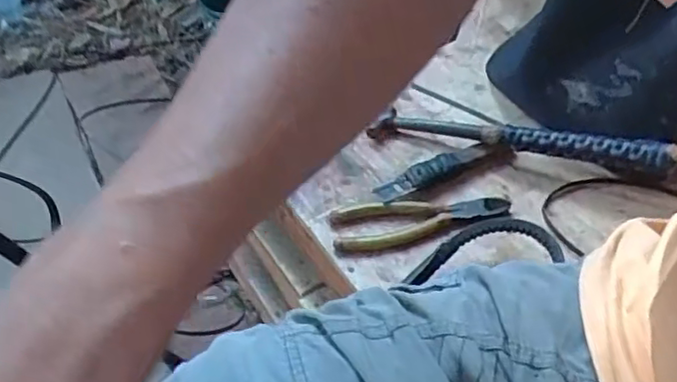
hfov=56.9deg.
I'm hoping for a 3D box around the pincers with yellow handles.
[{"bbox_3d":[0.078,0.030,0.592,0.167,0.019,0.056,-6,45,-2],"label":"pincers with yellow handles"}]

